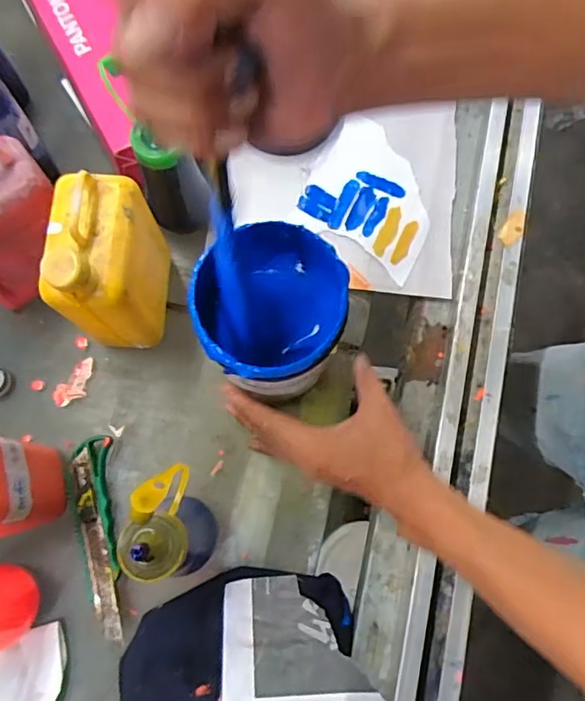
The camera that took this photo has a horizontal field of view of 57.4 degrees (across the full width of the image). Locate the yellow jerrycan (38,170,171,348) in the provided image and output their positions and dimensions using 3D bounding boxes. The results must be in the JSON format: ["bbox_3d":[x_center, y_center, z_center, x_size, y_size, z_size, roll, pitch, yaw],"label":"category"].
[{"bbox_3d":[-0.148,-0.069,0.450,0.071,0.166,0.113,-2,75,-2],"label":"yellow jerrycan"}]

